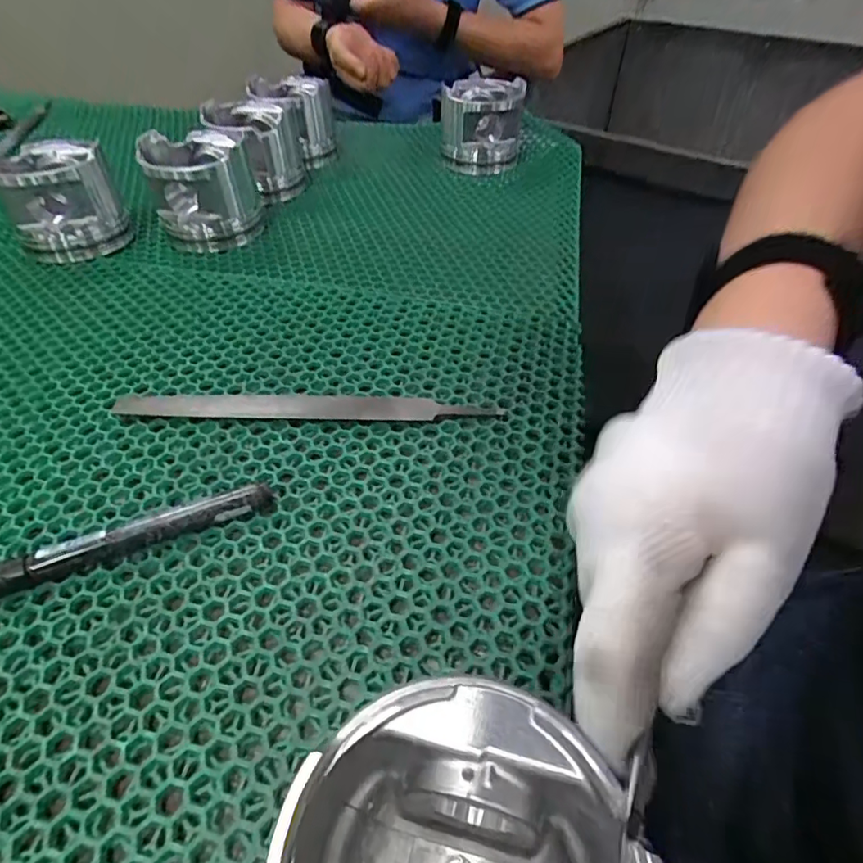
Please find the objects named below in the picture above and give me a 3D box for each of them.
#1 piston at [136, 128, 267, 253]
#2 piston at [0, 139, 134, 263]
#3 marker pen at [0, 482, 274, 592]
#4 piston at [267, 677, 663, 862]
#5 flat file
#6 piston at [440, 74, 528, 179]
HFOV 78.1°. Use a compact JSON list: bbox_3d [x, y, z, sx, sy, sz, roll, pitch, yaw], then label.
[{"bbox_3d":[-0.212,-0.231,0.501,0.095,0.076,0.087,-16,49,-16],"label":"piston"},{"bbox_3d":[-0.334,-0.212,0.480,0.091,0.078,0.082,-26,53,-24],"label":"piston"},{"bbox_3d":[-0.152,0.055,0.265,0.142,0.019,0.013,-18,50,-17],"label":"marker pen"},{"bbox_3d":[0.004,0.127,0.157,0.090,0.062,0.090,1,47,-1],"label":"piston"},{"bbox_3d":[-0.079,-0.016,0.337,0.243,0.008,0.021,1,39,0],"label":"flat file"},{"bbox_3d":[0.056,-0.354,0.620,0.087,0.087,0.100,2,47,1],"label":"piston"}]

